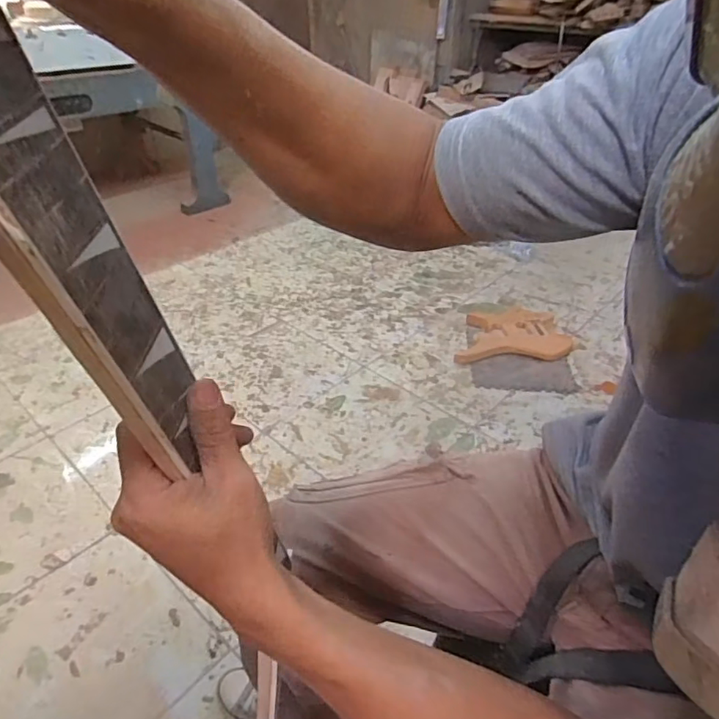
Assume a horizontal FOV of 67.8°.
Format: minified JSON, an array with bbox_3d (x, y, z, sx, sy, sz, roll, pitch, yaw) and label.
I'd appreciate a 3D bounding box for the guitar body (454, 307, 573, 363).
[{"bbox_3d":[0.497,-0.089,1.787,0.392,0.047,0.279,0,37,-2],"label":"guitar body"}]

